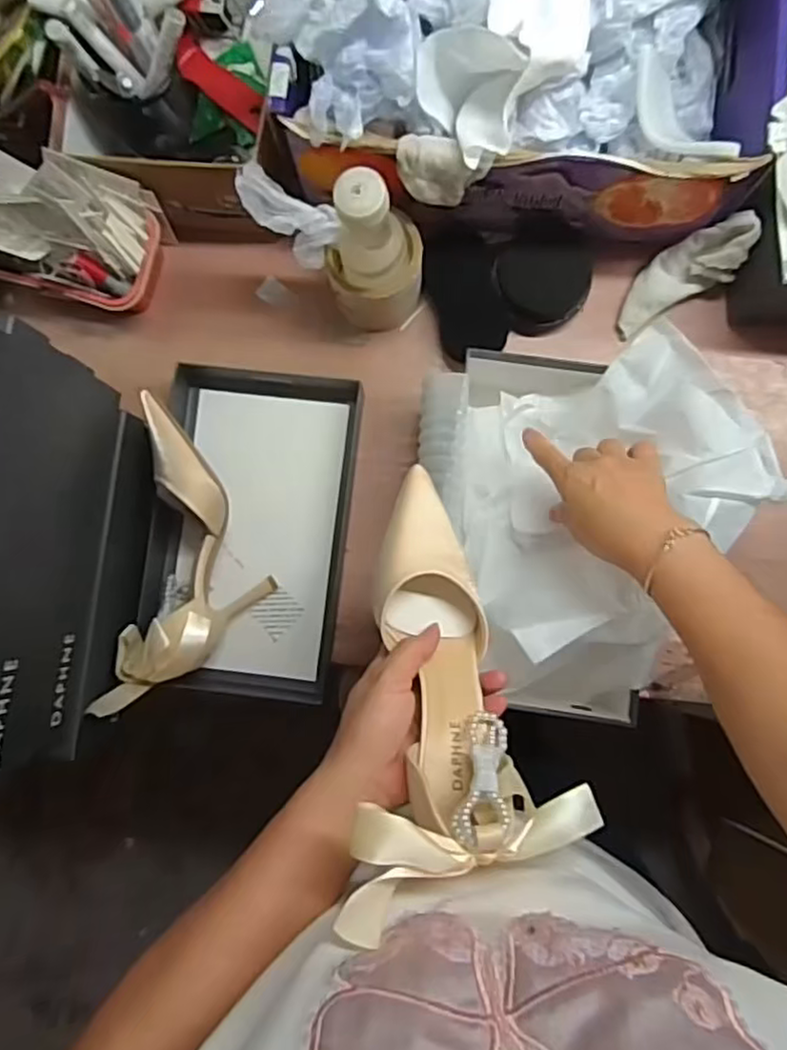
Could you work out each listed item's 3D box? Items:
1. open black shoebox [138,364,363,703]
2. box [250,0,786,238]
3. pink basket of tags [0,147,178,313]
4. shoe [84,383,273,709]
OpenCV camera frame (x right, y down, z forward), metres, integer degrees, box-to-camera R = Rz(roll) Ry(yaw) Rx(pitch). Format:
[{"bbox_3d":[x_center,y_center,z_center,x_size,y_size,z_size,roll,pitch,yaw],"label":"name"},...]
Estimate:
[{"bbox_3d":[-0.137,0.004,0.649,0.179,0.048,0.306,8,86,3],"label":"open black shoebox"},{"bbox_3d":[0.111,-0.424,0.559,0.400,0.157,0.302,4,86,3],"label":"box"},{"bbox_3d":[-0.313,-0.276,0.627,0.176,0.110,0.105,14,87,4],"label":"pink basket of tags"},{"bbox_3d":[-0.178,0.033,0.616,0.120,0.088,0.274,7,86,3],"label":"shoe"}]

